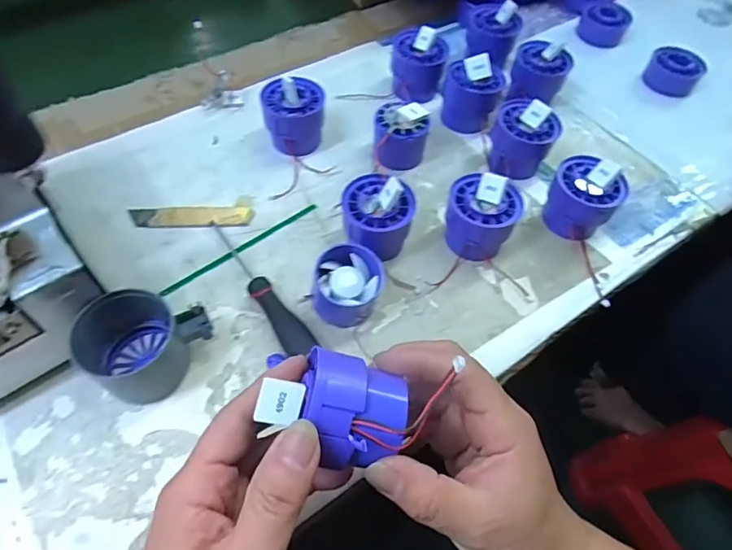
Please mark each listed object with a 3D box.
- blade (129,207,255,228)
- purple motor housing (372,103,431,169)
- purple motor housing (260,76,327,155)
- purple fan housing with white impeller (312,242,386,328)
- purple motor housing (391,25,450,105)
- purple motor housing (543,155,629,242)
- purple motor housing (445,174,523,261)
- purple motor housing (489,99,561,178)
[{"bbox_3d":[-0.144,-0.048,0.405,0.098,0.004,0.020,0,57,-3],"label":"blade"},{"bbox_3d":[0.030,-0.121,0.438,0.049,0.046,0.053,11,57,4],"label":"purple motor housing"},{"bbox_3d":[-0.065,-0.142,0.443,0.055,0.054,0.051,-1,57,-4],"label":"purple motor housing"},{"bbox_3d":[-0.013,0.008,0.360,0.048,0.037,0.051,1,57,-2],"label":"purple fan housing with white impeller"},{"bbox_3d":[0.052,-0.208,0.490,0.055,0.053,0.053,7,57,1],"label":"purple motor housing"},{"bbox_3d":[0.172,-0.060,0.402,0.048,0.051,0.052,1,57,-2],"label":"purple motor housing"},{"bbox_3d":[0.087,-0.042,0.387,0.054,0.051,0.053,28,60,15],"label":"purple motor housing"},{"bbox_3d":[0.138,-0.119,0.436,0.054,0.056,0.051,24,59,12],"label":"purple motor housing"}]

